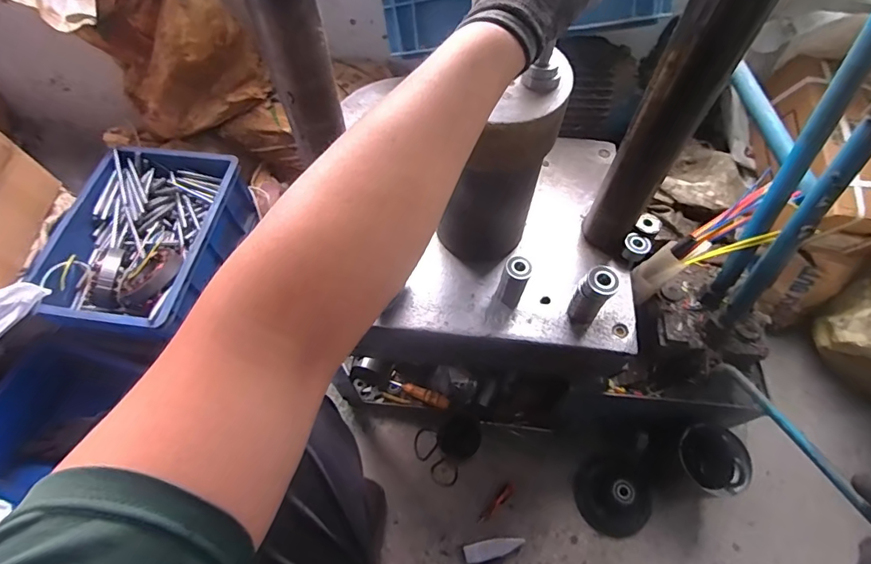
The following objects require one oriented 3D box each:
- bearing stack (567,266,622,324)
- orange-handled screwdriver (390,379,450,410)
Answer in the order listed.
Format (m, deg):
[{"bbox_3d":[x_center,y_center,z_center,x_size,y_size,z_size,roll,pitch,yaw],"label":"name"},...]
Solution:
[{"bbox_3d":[0.199,0.017,0.568,0.041,0.086,0.046,40,68,20],"label":"bearing stack"},{"bbox_3d":[-0.036,0.236,0.961,0.140,0.024,0.025,16,61,25],"label":"orange-handled screwdriver"}]

